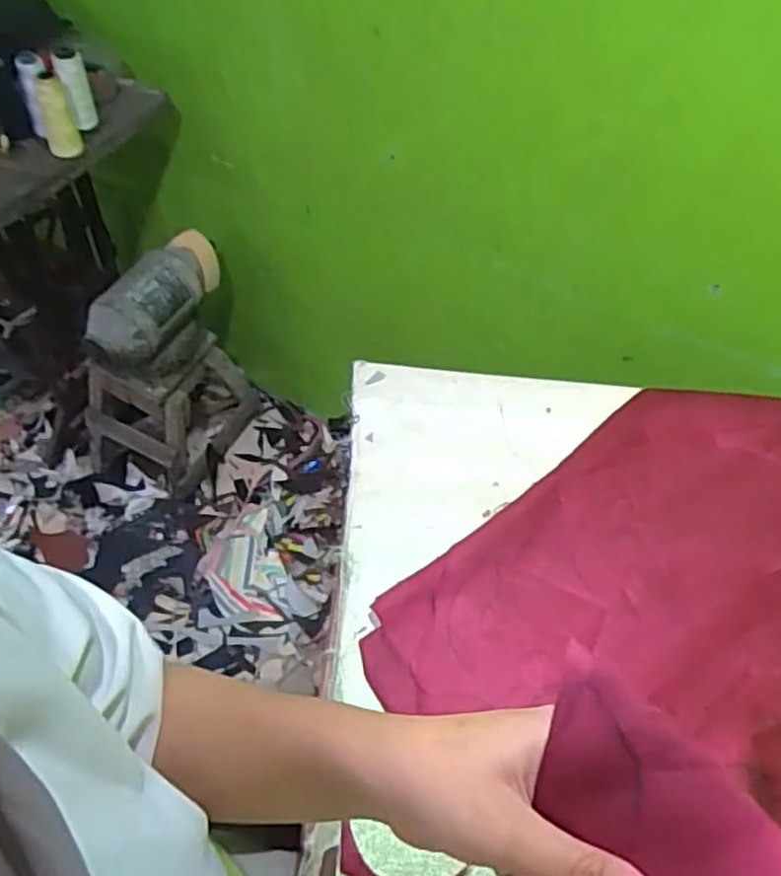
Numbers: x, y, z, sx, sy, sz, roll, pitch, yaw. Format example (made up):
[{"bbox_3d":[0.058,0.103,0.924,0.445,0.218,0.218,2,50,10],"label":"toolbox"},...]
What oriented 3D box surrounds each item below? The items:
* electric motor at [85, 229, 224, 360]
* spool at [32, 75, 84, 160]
[{"bbox_3d":[-0.391,-0.247,1.260,0.096,0.101,0.290,25,55,14],"label":"electric motor"},{"bbox_3d":[-0.469,-0.454,1.018,0.048,0.116,0.047,-16,56,-16],"label":"spool"}]

